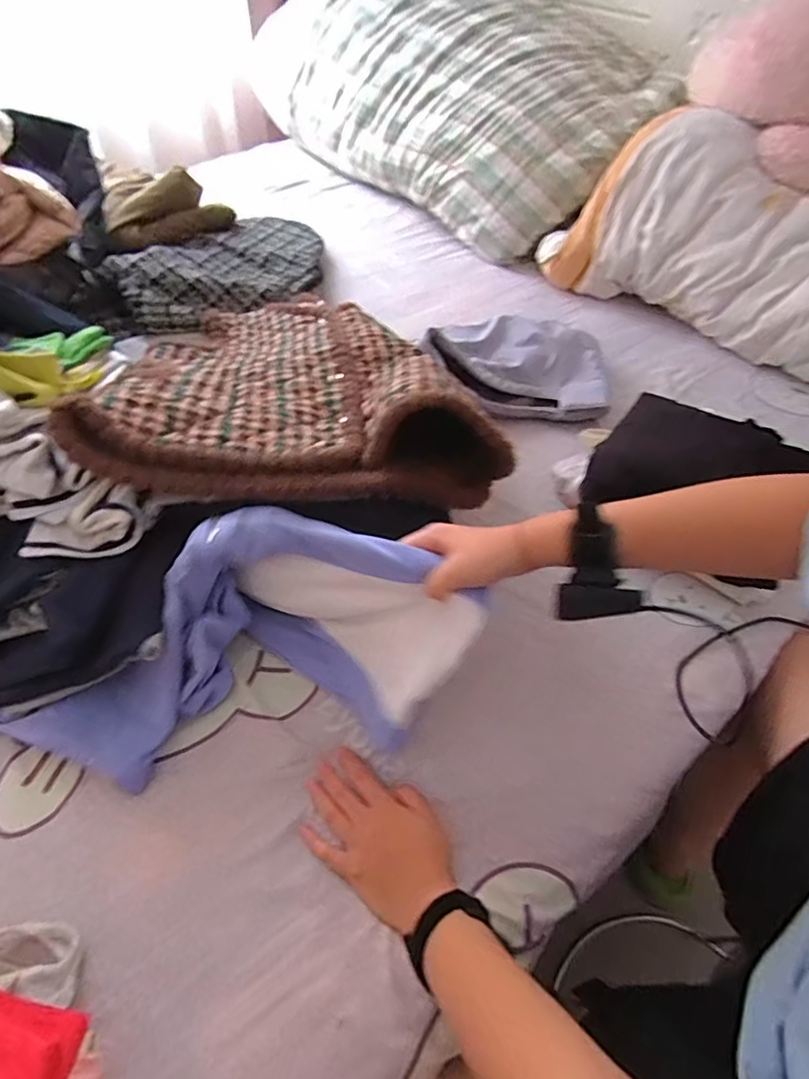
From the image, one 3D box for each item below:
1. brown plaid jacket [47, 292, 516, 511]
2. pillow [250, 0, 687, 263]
[{"bbox_3d":[-0.132,-0.236,0.731,0.443,0.151,0.527,-2,53,-3],"label":"brown plaid jacket"},{"bbox_3d":[0.118,-1.133,1.363,0.556,0.376,1.090,-33,60,-24],"label":"pillow"}]

